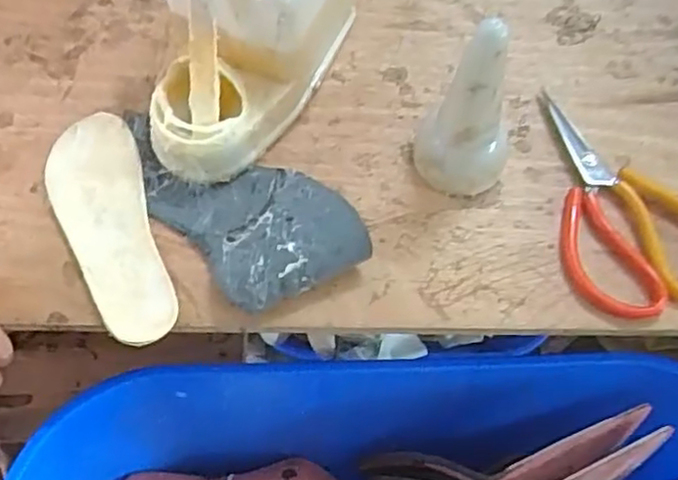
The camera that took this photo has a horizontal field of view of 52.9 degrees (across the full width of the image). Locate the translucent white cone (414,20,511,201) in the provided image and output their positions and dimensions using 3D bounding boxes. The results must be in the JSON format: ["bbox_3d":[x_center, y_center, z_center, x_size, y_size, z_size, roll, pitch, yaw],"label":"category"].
[{"bbox_3d":[0.089,-0.089,0.458,0.066,0.140,0.054,21,66,9],"label":"translucent white cone"}]

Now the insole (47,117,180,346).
[{"bbox_3d":[-0.166,-0.010,0.486,0.065,0.010,0.180,-17,66,-9],"label":"insole"}]

